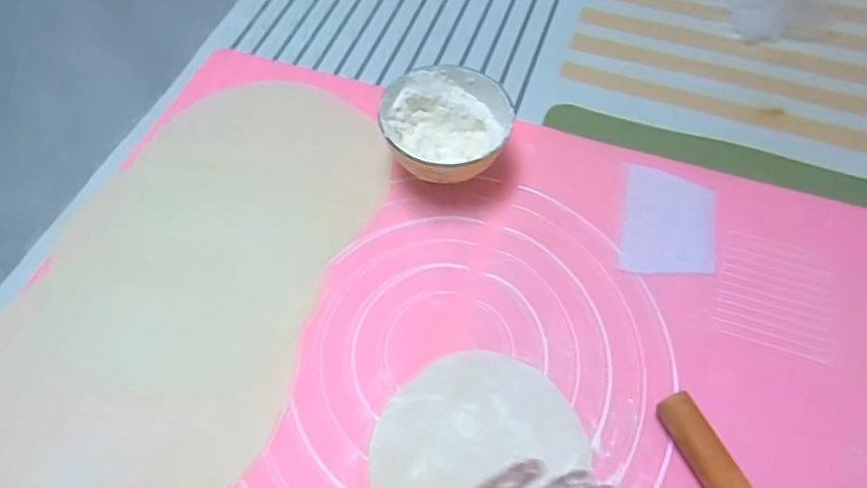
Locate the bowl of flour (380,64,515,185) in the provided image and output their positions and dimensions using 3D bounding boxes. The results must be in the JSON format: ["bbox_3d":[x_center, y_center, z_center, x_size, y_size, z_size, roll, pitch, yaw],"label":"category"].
[{"bbox_3d":[0.012,-0.100,0.535,0.112,0.065,0.119,0,60,0],"label":"bowl of flour"}]

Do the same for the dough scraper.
[{"bbox_3d":[0.209,-0.021,0.514,0.075,0.005,0.111,7,61,15],"label":"dough scraper"}]

